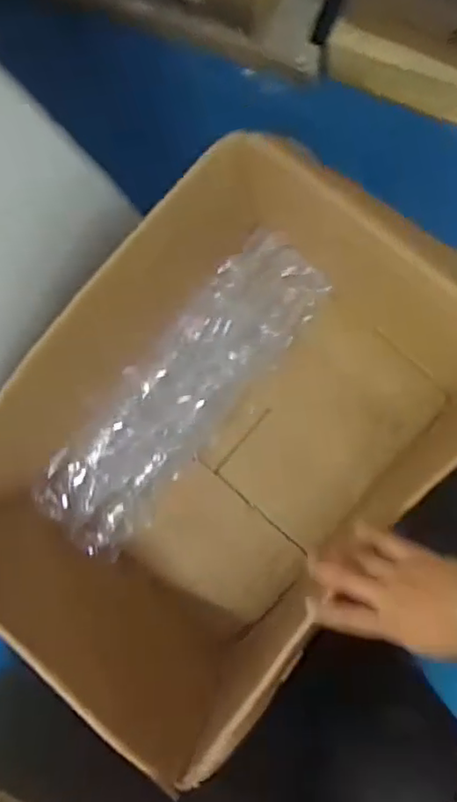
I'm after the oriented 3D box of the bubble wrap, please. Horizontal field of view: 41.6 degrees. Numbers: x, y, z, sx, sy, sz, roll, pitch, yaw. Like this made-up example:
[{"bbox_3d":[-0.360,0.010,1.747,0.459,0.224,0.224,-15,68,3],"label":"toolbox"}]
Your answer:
[{"bbox_3d":[-0.065,-0.013,0.840,0.147,0.096,0.492,39,96,5],"label":"bubble wrap"}]

